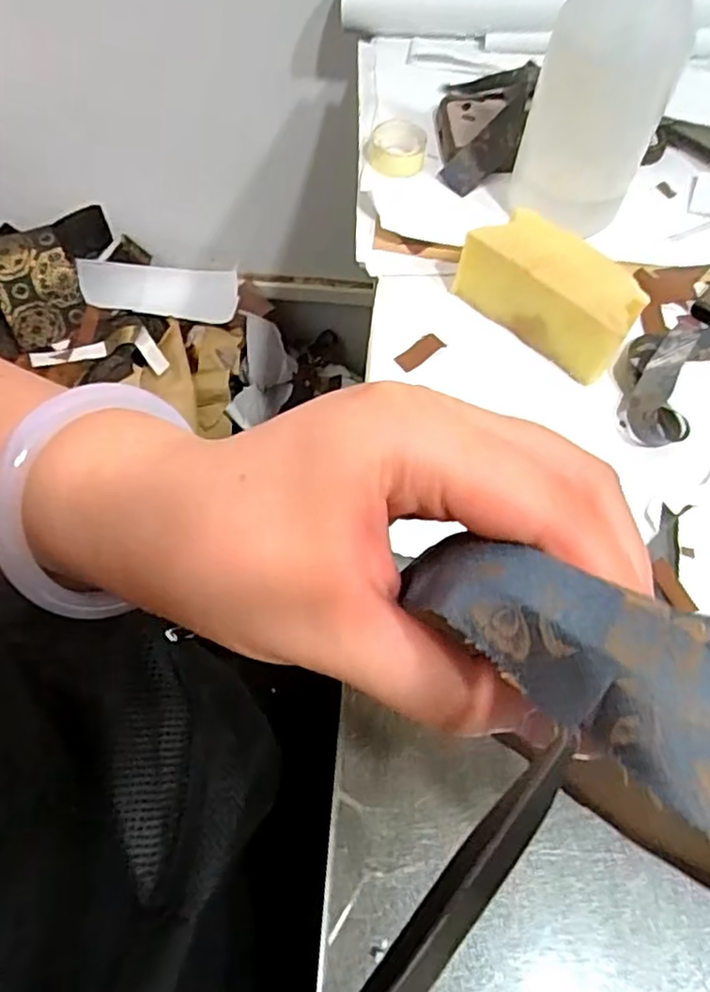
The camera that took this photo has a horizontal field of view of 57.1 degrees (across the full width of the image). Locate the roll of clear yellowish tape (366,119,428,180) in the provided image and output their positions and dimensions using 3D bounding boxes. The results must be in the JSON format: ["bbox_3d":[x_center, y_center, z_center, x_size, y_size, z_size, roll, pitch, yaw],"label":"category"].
[{"bbox_3d":[0.031,-0.261,0.482,0.044,0.021,0.044,1,62,-1],"label":"roll of clear yellowish tape"}]

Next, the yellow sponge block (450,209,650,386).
[{"bbox_3d":[0.120,-0.124,0.398,0.053,0.044,0.109,-38,69,-19],"label":"yellow sponge block"}]

